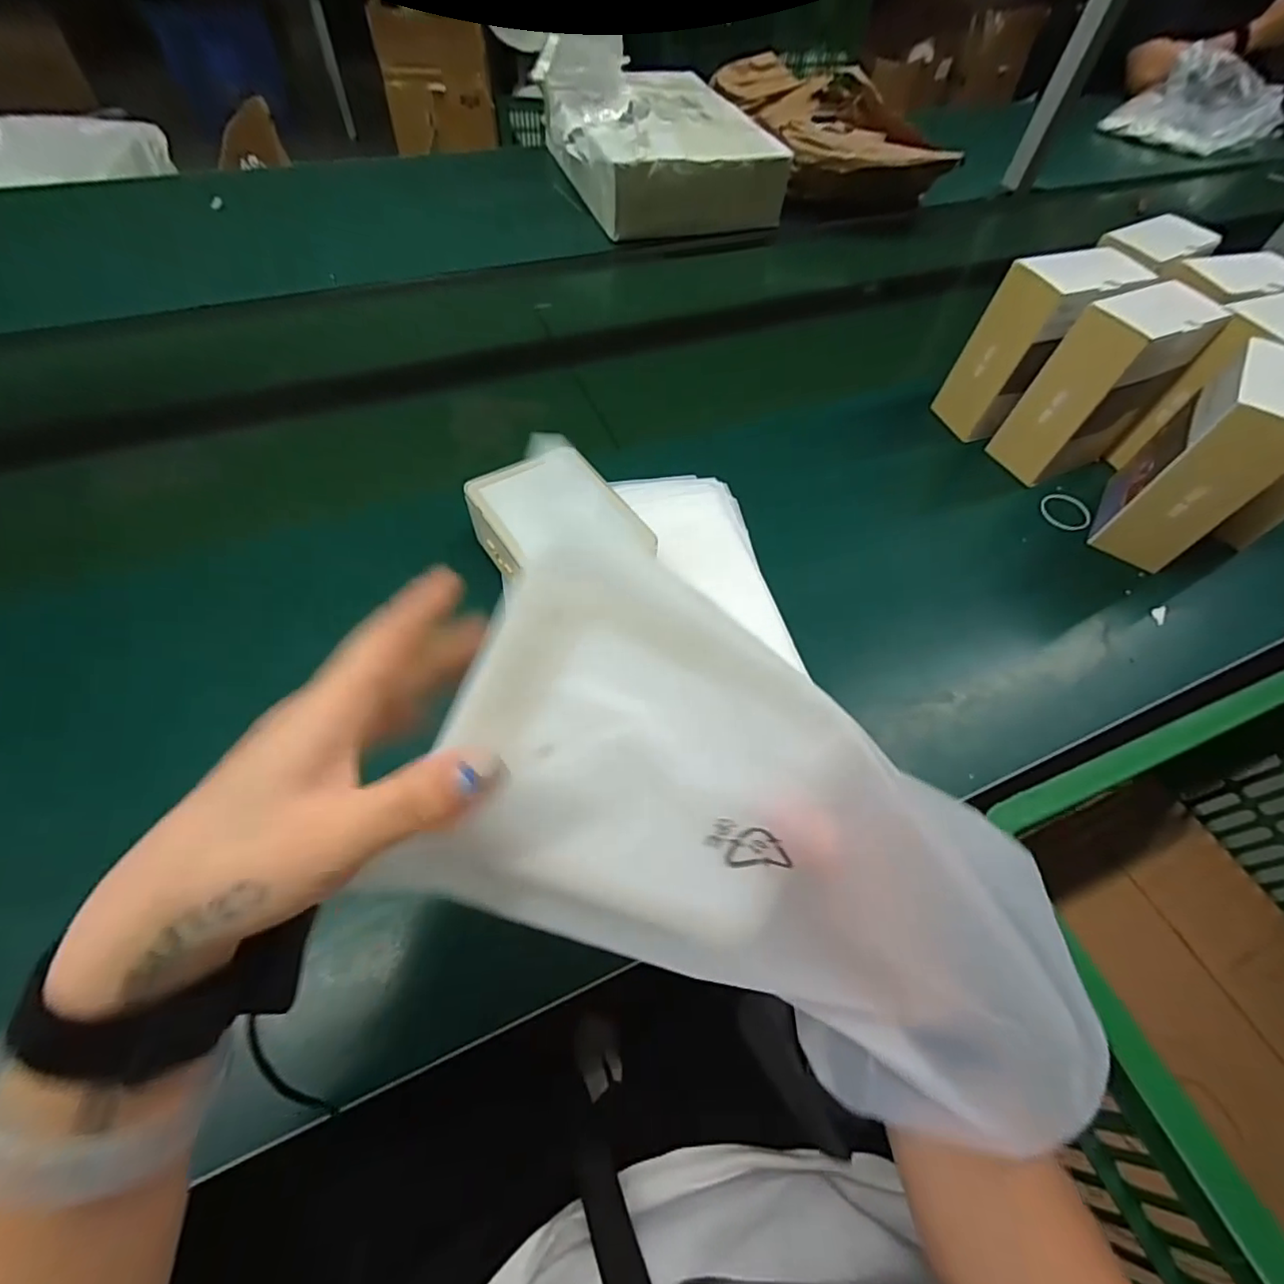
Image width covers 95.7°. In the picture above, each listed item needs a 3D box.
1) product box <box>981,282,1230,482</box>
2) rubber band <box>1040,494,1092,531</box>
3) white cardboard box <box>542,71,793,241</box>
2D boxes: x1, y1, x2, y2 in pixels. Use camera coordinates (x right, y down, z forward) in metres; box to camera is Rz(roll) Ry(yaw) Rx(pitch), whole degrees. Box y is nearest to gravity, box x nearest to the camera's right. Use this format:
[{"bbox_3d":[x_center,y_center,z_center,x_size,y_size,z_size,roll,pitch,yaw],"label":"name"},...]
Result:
[{"bbox_3d":[0.449,-0.248,0.571,0.124,0.160,0.063,-20,60,-16],"label":"product box"},{"bbox_3d":[0.435,-0.134,0.598,0.046,0.004,0.049,-37,59,-13],"label":"rubber band"},{"bbox_3d":[0.025,-0.745,0.884,0.267,0.110,0.316,-21,60,-16],"label":"white cardboard box"}]

